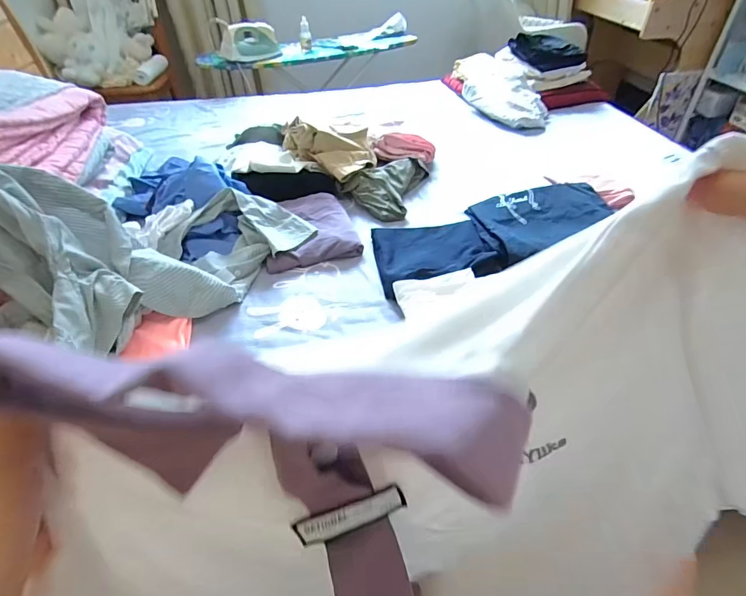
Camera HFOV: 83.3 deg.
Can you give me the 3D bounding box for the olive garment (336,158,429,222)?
[{"bbox_3d":[0.058,-0.255,0.971,0.226,0.053,0.159,-19,45,-17],"label":"olive garment"}]

